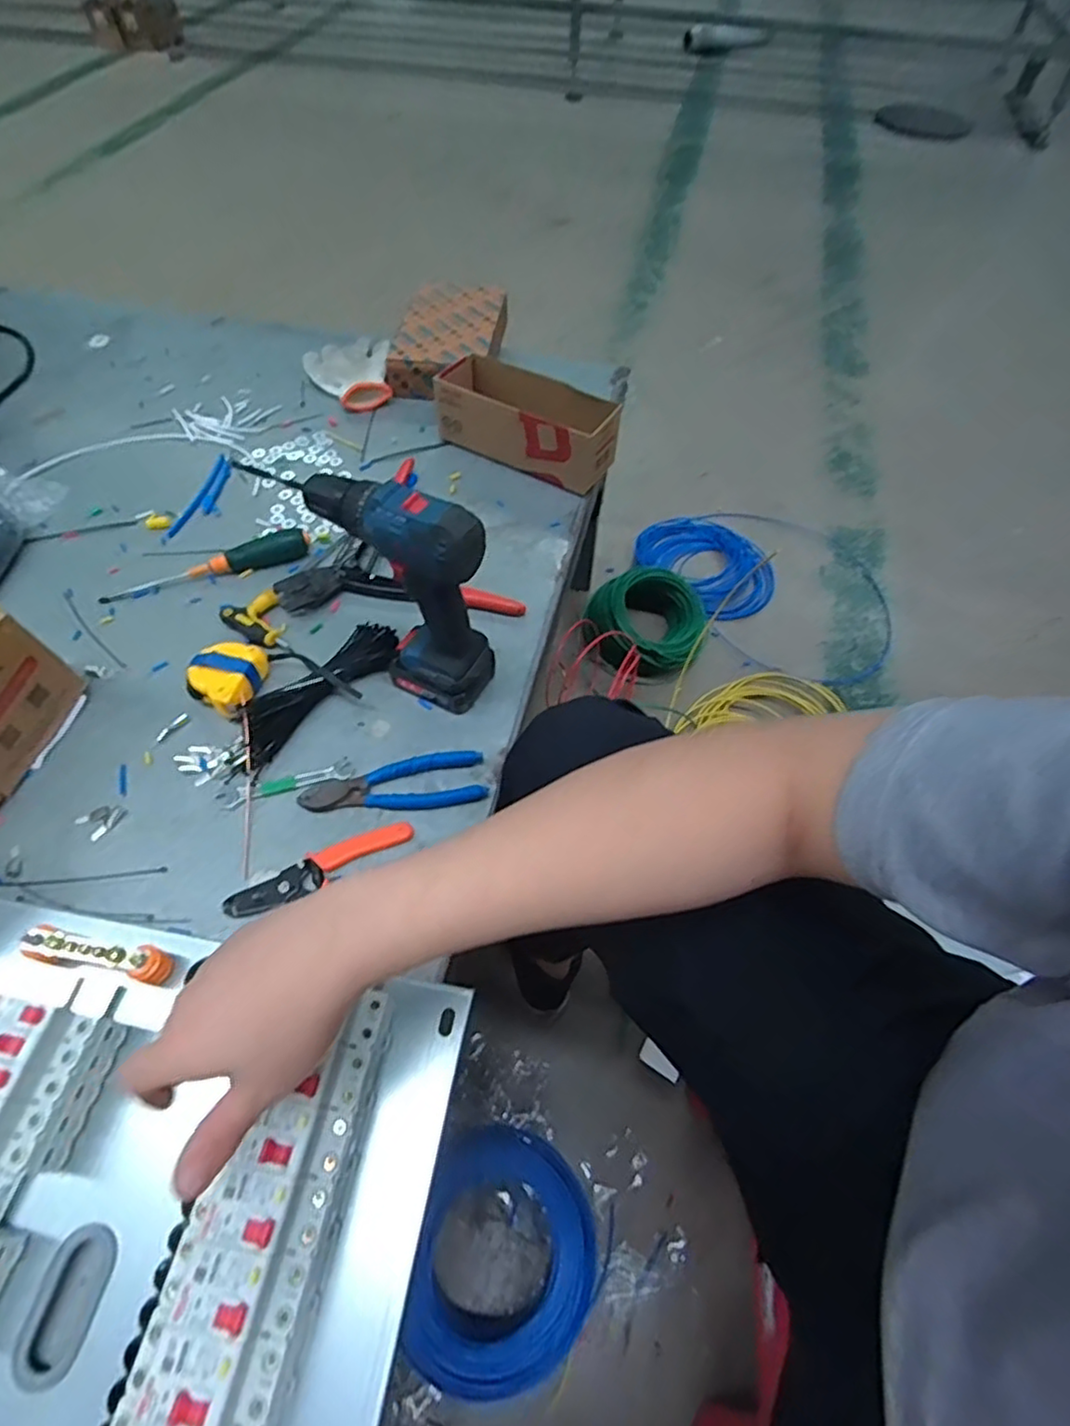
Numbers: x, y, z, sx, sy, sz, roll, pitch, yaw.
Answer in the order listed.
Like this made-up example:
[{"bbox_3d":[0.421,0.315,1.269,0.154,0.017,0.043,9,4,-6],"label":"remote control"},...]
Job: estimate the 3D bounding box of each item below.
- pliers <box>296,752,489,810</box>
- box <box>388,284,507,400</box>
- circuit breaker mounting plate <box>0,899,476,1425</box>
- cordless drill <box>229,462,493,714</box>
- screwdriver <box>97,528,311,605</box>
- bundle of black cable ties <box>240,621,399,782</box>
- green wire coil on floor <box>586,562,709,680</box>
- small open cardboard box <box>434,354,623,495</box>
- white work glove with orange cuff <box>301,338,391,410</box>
[{"bbox_3d":[-0.125,0.067,0.583,0.160,0.015,0.048,-7,56,-6],"label":"pliers"},{"bbox_3d":[-0.123,-0.551,0.967,0.142,0.053,0.241,7,56,4],"label":"box"},{"bbox_3d":[-0.273,0.289,0.399,0.390,0.085,0.314,8,56,5],"label":"circuit breaker mounting plate"},{"bbox_3d":[-0.116,-0.102,0.581,0.164,0.219,0.062,22,58,13],"label":"cordless drill"},{"bbox_3d":[-0.365,-0.165,0.732,0.224,0.029,0.026,-16,57,-12],"label":"screwdriver"},{"bbox_3d":[-0.209,-0.022,0.631,0.052,0.027,0.189,36,62,22],"label":"bundle of black cable ties"},{"bbox_3d":[0.199,-0.158,1.199,0.208,0.145,0.198,0,55,-1],"label":"green wire coil on floor"},{"bbox_3d":[-0.008,-0.370,0.838,0.238,0.082,0.106,26,59,16],"label":"small open cardboard box"},{"bbox_3d":[-0.269,-0.491,0.938,0.120,0.034,0.149,-8,56,-6],"label":"white work glove with orange cuff"}]

